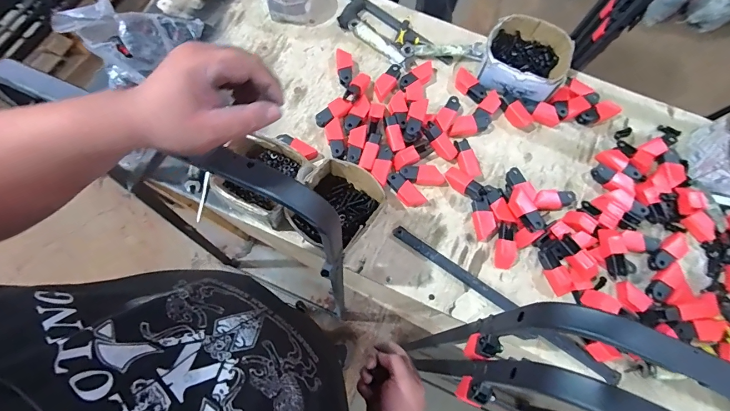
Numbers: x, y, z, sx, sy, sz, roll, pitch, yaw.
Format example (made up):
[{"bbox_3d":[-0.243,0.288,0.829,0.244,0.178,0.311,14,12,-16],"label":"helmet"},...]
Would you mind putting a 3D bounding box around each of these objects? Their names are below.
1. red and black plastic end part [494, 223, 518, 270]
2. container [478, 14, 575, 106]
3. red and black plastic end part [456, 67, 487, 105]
[{"bbox_3d":[0.267,0.079,0.692,0.038,0.026,0.082,4,95,1],"label":"red and black plastic end part"},{"bbox_3d":[0.350,-0.320,0.790,0.180,0.061,0.171,19,74,5],"label":"container"},{"bbox_3d":[0.227,-0.259,0.788,0.084,0.018,0.043,43,78,11],"label":"red and black plastic end part"}]

